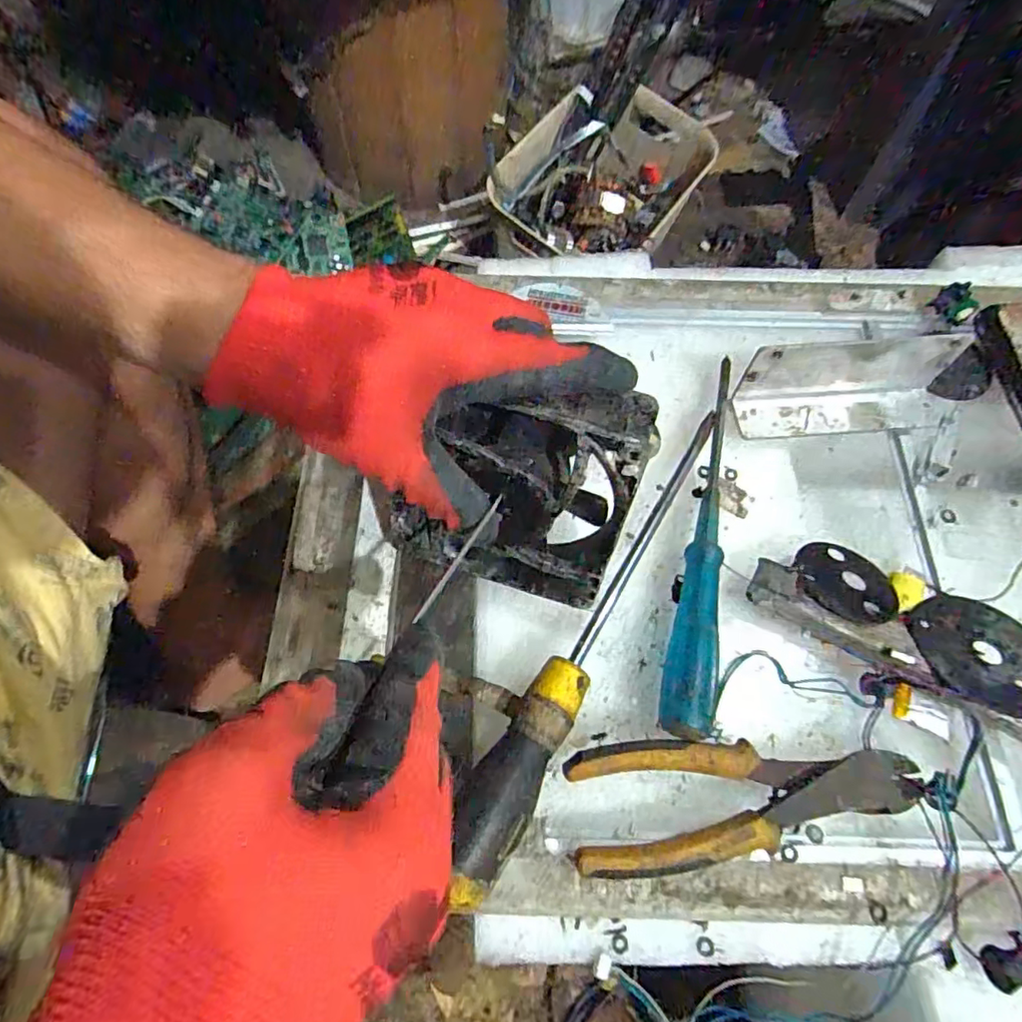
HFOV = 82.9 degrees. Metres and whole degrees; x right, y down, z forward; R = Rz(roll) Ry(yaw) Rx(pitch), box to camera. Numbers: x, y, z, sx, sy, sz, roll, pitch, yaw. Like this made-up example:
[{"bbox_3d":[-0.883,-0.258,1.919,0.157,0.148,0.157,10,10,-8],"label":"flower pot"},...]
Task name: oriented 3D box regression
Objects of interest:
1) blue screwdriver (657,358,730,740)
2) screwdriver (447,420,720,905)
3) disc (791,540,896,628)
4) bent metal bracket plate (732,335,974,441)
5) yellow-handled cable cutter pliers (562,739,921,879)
[{"bbox_3d":[0.115,0.007,0.343,0.023,0.024,0.243,13,66,7],"label":"blue screwdriver"},{"bbox_3d":[0.044,0.054,0.314,0.033,0.039,0.294,26,68,12],"label":"screwdriver"},{"bbox_3d":[0.188,0.040,0.326,0.058,0.004,0.053,8,46,-8],"label":"disc"},{"bbox_3d":[0.218,-0.082,0.370,0.140,0.051,0.047,-2,65,0],"label":"bent metal bracket plate"},{"bbox_3d":[0.115,0.142,0.287,0.170,0.020,0.057,-5,65,-1],"label":"yellow-handled cable cutter pliers"}]

